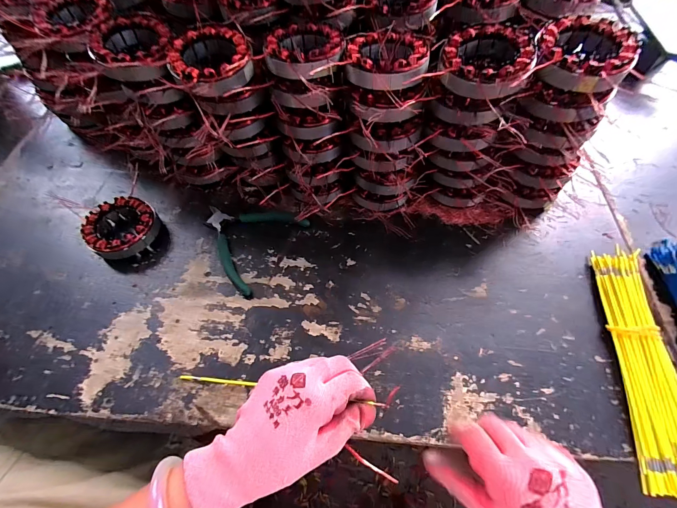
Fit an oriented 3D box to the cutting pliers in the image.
[{"bbox_3d":[-0.129,-0.027,0.416,0.128,0.013,0.126,29,65,17],"label":"cutting pliers"}]

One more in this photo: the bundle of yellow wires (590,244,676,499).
[{"bbox_3d":[0.321,0.107,0.323,0.060,0.018,0.240,8,61,7],"label":"bundle of yellow wires"}]

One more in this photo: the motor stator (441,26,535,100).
[{"bbox_3d":[0.148,-0.193,0.311,0.082,0.032,0.082,21,63,14],"label":"motor stator"}]

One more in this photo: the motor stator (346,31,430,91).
[{"bbox_3d":[0.050,-0.201,0.322,0.081,0.029,0.089,6,61,5],"label":"motor stator"}]

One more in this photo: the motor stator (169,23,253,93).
[{"bbox_3d":[-0.136,-0.206,0.338,0.080,0.038,0.091,-18,61,-8],"label":"motor stator"}]

